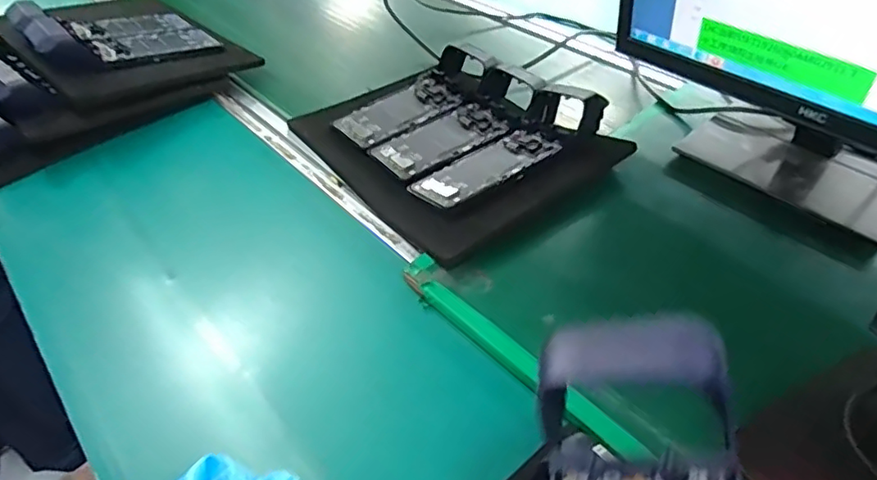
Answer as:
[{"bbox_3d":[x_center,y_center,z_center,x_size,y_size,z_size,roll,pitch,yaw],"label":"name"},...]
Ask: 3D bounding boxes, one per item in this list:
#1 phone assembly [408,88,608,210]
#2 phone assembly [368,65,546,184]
[{"bbox_3d":[0.079,-0.102,0.613,0.229,0.043,0.086,-30,48,-25],"label":"phone assembly"},{"bbox_3d":[0.028,-0.146,0.673,0.226,0.036,0.094,-29,48,-24],"label":"phone assembly"}]

